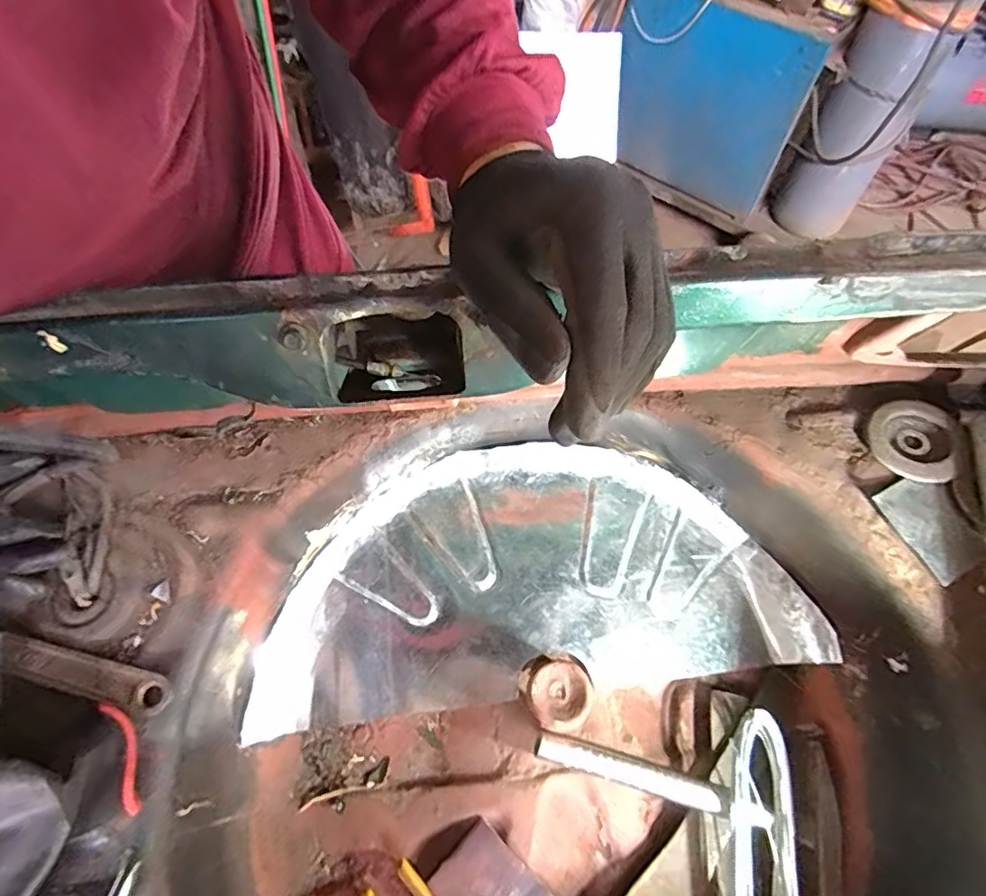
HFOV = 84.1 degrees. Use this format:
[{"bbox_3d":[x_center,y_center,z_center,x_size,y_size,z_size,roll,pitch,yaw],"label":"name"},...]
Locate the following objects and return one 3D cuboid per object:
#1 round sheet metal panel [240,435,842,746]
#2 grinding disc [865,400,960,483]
[{"bbox_3d":[0.042,0.127,0.572,0.548,0.032,0.242,-5,62,-4],"label":"round sheet metal panel"},{"bbox_3d":[0.392,-0.008,0.511,0.072,0.016,0.081,13,63,6],"label":"grinding disc"}]

